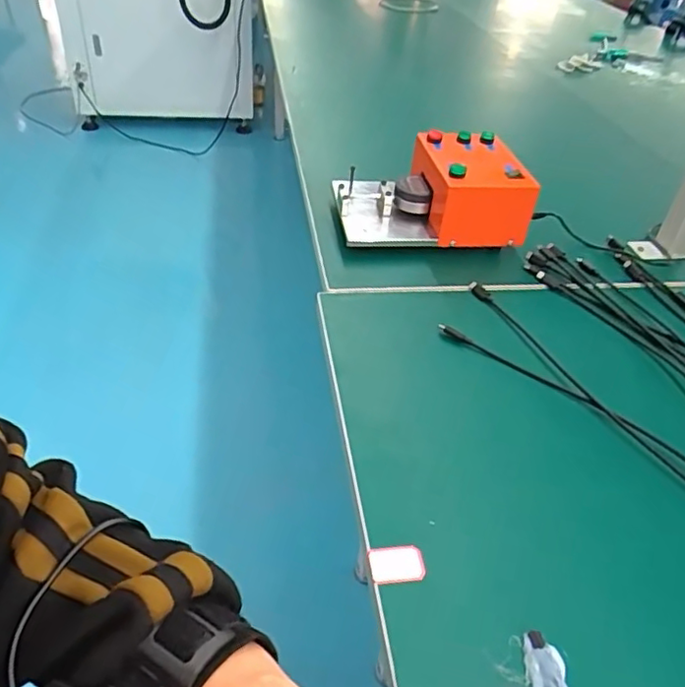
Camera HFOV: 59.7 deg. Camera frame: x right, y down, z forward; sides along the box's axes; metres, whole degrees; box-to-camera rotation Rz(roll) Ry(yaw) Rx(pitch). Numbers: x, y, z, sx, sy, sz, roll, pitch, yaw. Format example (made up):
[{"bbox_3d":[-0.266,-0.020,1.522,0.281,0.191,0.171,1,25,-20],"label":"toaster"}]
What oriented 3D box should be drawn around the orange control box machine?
[{"bbox_3d":[0.104,-0.182,0.720,0.222,0.095,0.141,3,40,-3],"label":"orange control box machine"}]

